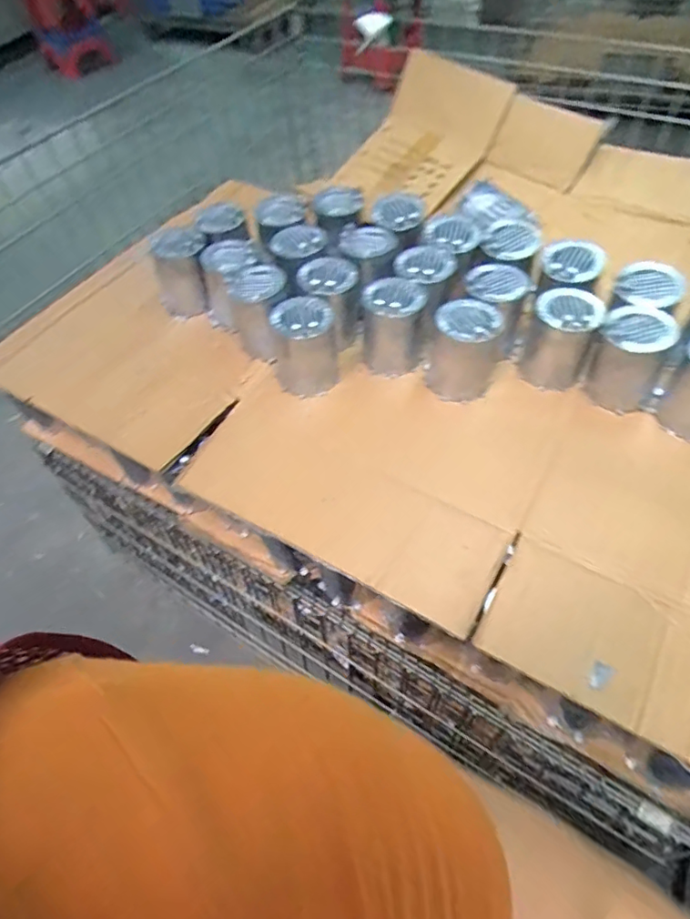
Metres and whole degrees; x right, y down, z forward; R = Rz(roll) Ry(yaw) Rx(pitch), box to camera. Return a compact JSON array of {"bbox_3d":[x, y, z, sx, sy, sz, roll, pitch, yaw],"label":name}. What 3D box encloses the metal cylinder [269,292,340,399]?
[{"bbox_3d":[-0.060,-0.166,0.786,0.094,0.118,0.089,-14,54,-5],"label":"metal cylinder"}]

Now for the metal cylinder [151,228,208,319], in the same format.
[{"bbox_3d":[-0.273,-0.312,0.909,0.097,0.127,0.071,1,55,6],"label":"metal cylinder"}]

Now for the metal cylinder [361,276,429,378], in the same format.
[{"bbox_3d":[0.074,-0.198,0.798,0.088,0.119,0.093,-3,54,4],"label":"metal cylinder"}]

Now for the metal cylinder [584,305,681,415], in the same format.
[{"bbox_3d":[0.390,-0.138,0.739,0.089,0.121,0.082,26,61,22],"label":"metal cylinder"}]

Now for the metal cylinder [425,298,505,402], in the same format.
[{"bbox_3d":[0.169,-0.156,0.760,0.094,0.121,0.088,11,56,13],"label":"metal cylinder"}]

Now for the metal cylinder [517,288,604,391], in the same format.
[{"bbox_3d":[0.307,-0.168,0.776,0.091,0.127,0.074,15,57,16],"label":"metal cylinder"}]

